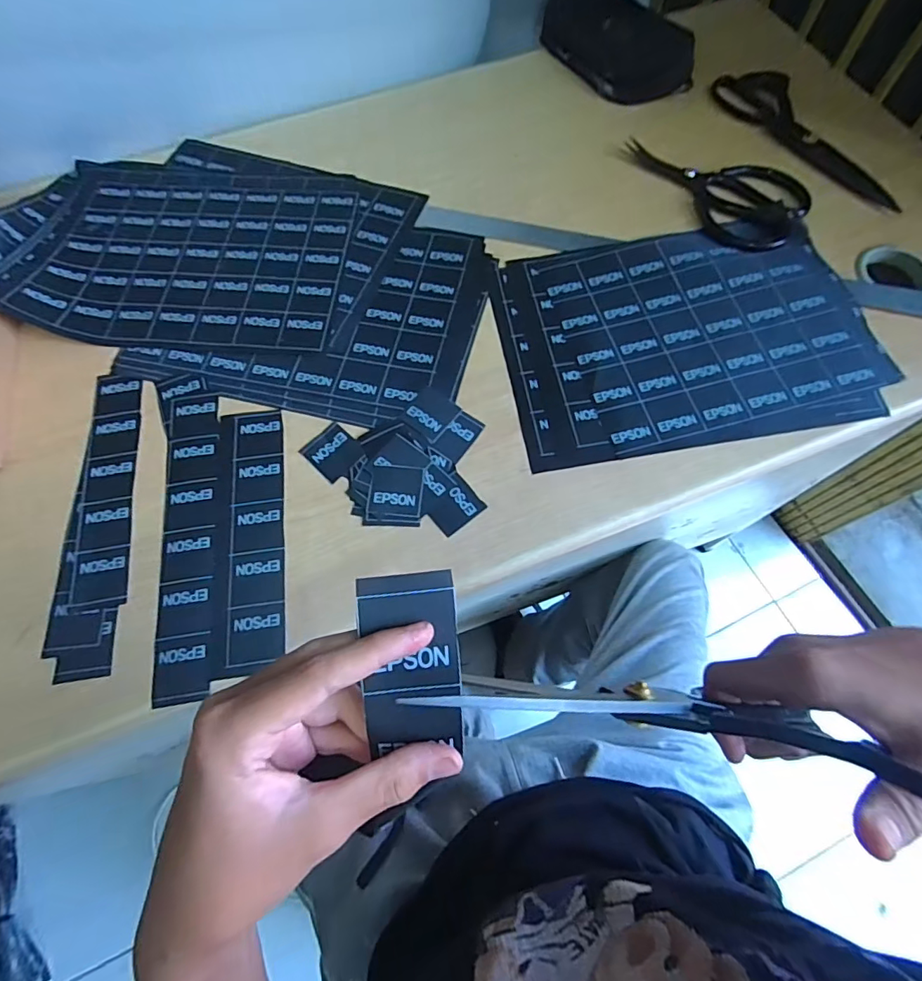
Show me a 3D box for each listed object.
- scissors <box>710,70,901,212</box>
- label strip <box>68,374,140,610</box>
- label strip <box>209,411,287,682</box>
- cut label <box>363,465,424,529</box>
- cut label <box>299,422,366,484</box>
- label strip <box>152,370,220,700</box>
[{"bbox_3d":[0.371,-0.383,0.529,0.071,0.012,0.241,-34,71,-11],"label":"scissors"},{"bbox_3d":[-0.284,-0.008,0.402,0.040,0.004,0.200,-9,69,-2],"label":"label strip"},{"bbox_3d":[-0.162,0.030,0.383,0.052,0.004,0.206,-8,68,-2],"label":"label strip"},{"bbox_3d":[-0.051,0.004,0.389,0.042,0.004,0.048,3,69,2],"label":"cut label"},{"bbox_3d":[-0.102,-0.031,0.407,0.045,0.004,0.040,42,75,16],"label":"cut label"},{"bbox_3d":[-0.212,0.024,0.388,0.046,0.005,0.261,-12,69,-3],"label":"label strip"}]

